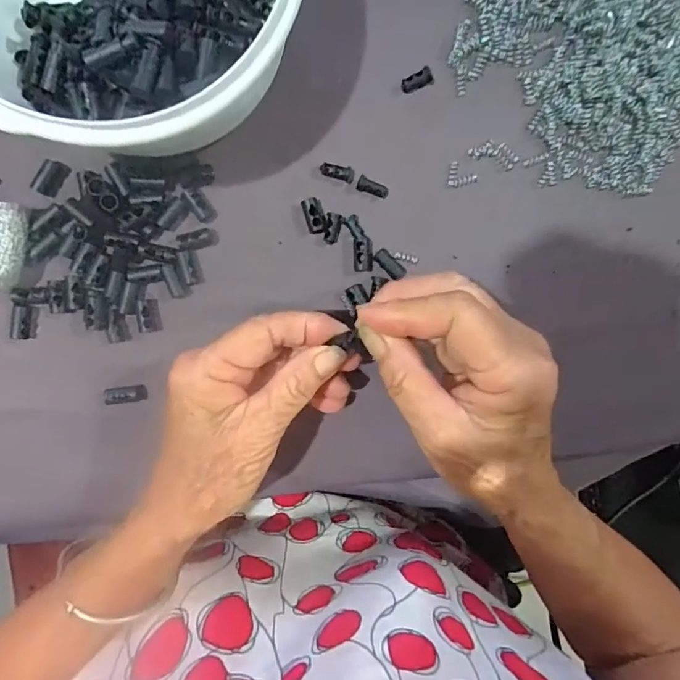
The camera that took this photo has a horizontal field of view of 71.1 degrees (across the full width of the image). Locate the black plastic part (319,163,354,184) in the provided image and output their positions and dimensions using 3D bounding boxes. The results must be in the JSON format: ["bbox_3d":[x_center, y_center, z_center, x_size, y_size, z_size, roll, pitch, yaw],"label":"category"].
[{"bbox_3d":[-0.001,-0.094,0.265,0.019,0.009,0.007,17,97,-6],"label":"black plastic part"}]

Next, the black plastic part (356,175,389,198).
[{"bbox_3d":[0.018,-0.086,0.267,0.018,0.010,0.009,16,98,-6],"label":"black plastic part"}]

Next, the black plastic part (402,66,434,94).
[{"bbox_3d":[0.043,-0.142,0.259,0.019,0.007,0.009,-26,100,0],"label":"black plastic part"}]

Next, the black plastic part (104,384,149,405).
[{"bbox_3d":[-0.120,0.031,0.267,0.022,0.004,0.009,-7,99,-3],"label":"black plastic part"}]

